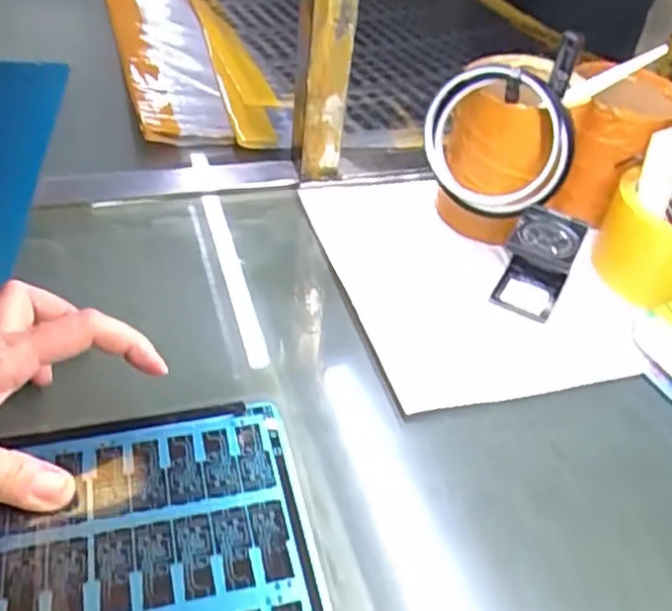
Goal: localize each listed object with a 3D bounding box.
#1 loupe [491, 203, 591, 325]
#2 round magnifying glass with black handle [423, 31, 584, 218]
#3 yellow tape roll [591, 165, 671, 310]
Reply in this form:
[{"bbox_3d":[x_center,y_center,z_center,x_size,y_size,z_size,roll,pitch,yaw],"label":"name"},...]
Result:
[{"bbox_3d":[0.122,-0.027,0.414,0.038,0.056,0.041,22,44,16],"label":"loupe"},{"bbox_3d":[0.096,-0.103,0.408,0.087,0.105,0.023,5,30,18],"label":"round magnifying glass with black handle"},{"bbox_3d":[0.220,-0.038,0.436,0.081,0.069,0.080,4,42,-4],"label":"yellow tape roll"}]

